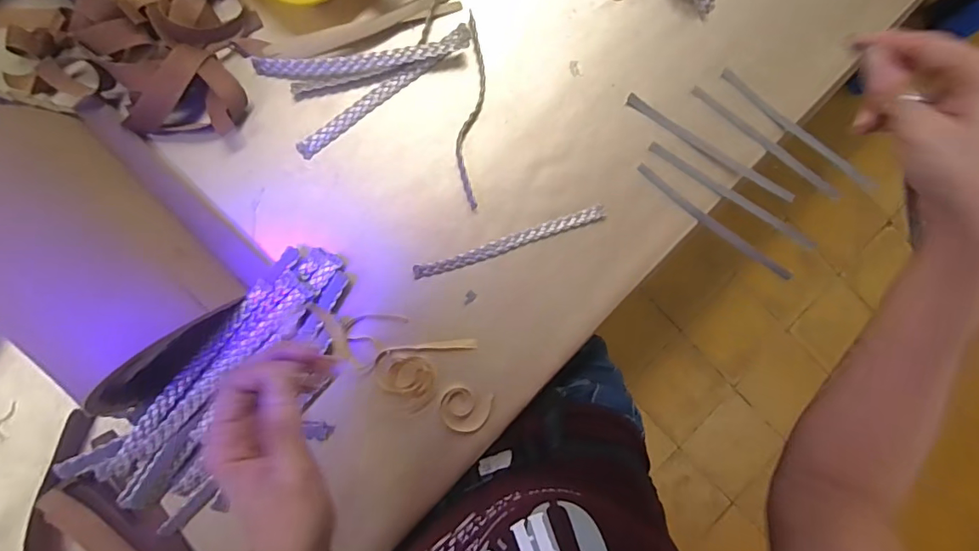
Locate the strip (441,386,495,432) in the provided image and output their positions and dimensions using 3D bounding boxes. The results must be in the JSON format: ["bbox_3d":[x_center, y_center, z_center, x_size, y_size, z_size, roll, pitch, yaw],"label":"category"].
[{"bbox_3d":[-0.021,0.116,0.430,0.043,0.004,0.036,20,87,-6],"label":"strip"}]

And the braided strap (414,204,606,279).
[{"bbox_3d":[0.019,-0.029,0.436,0.172,0.006,0.014,-19,91,-7],"label":"braided strap"}]

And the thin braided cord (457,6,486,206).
[{"bbox_3d":[-0.015,-0.139,0.424,0.021,0.005,0.162,4,89,-7],"label":"thin braided cord"}]

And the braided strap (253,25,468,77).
[{"bbox_3d":[-0.102,-0.183,0.416,0.177,0.013,0.024,-14,91,-7],"label":"braided strap"}]

